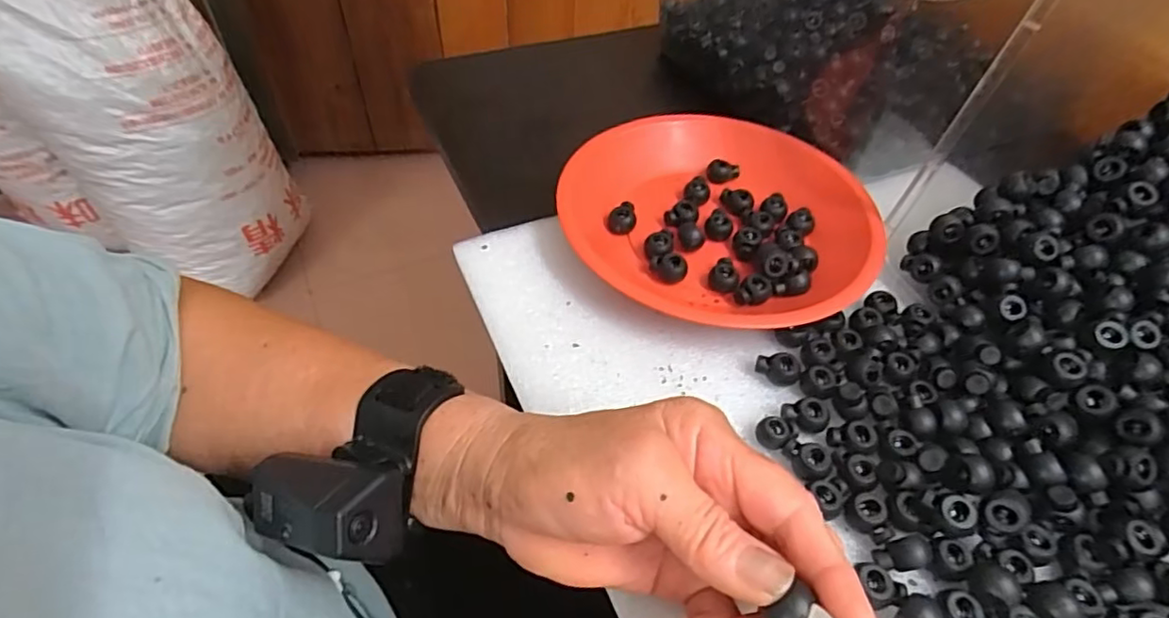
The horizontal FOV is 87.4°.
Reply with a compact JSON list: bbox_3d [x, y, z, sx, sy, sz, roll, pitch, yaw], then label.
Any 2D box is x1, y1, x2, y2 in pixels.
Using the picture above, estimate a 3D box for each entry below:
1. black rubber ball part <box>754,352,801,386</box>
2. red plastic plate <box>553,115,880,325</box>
[{"bbox_3d":[0.102,0.030,0.321,0.022,0.011,0.013,25,53,17],"label":"black rubber ball part"},{"bbox_3d":[0.089,-0.061,0.397,0.189,0.030,0.189,2,50,-2],"label":"red plastic plate"}]

